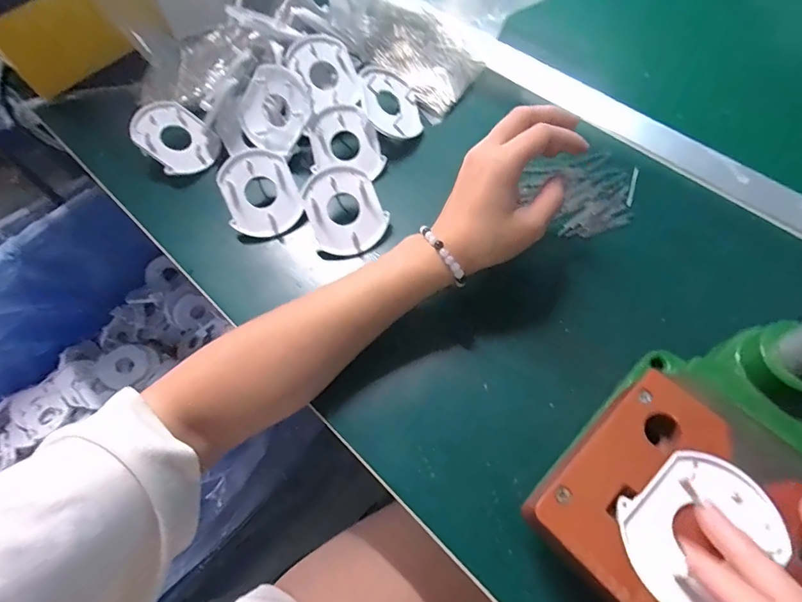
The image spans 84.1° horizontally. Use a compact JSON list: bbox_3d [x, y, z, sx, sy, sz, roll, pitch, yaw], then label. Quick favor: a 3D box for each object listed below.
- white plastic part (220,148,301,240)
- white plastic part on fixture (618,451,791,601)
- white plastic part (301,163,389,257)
[{"bbox_3d":[-0.117,-0.091,0.369,0.058,0.008,0.073,-15,95,-11],"label":"white plastic part"},{"bbox_3d":[0.135,0.105,0.200,0.069,0.007,0.056,-38,68,-15],"label":"white plastic part on fixture"},{"bbox_3d":[-0.046,-0.073,0.360,0.067,0.011,0.067,0,93,-6],"label":"white plastic part"}]

